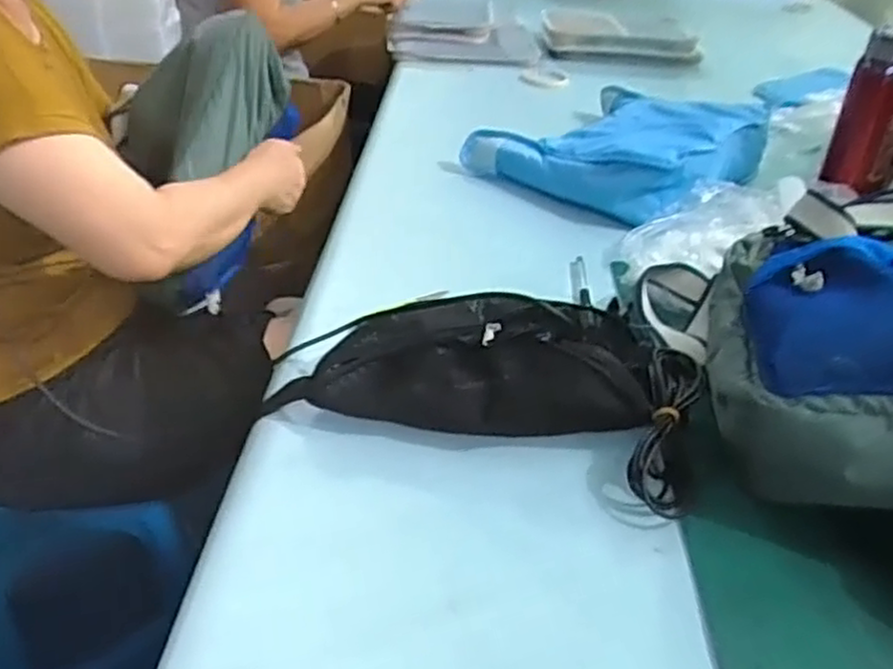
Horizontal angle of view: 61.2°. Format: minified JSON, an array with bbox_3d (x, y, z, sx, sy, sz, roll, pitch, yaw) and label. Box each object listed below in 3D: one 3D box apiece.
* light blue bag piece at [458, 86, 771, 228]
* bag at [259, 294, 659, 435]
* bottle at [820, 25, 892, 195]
[{"bbox_3d":[0.250,-0.267,1.050,0.336,0.098,0.305,-26,44,-36],"label":"light blue bag piece"},{"bbox_3d":[0.020,0.013,0.639,0.299,0.087,0.128,6,35,3],"label":"bag"},{"bbox_3d":[0.539,-0.276,0.938,0.085,0.187,0.076,17,37,17],"label":"bottle"}]

